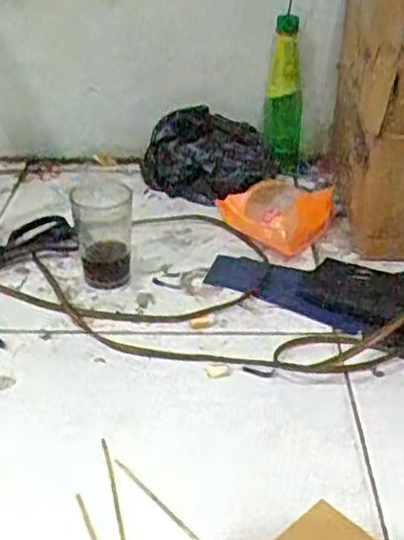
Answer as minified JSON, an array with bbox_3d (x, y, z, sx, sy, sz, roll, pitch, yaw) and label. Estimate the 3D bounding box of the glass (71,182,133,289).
[{"bbox_3d":[-0.106,-0.037,0.764,0.063,0.095,0.073,-5,34,-10],"label":"glass"}]

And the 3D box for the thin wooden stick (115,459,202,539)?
[{"bbox_3d":[-0.033,0.176,0.534,0.008,0.004,0.102,-25,42,-34],"label":"thin wooden stick"}]

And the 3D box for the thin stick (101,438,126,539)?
[{"bbox_3d":[-0.068,0.169,0.541,0.005,0.004,0.104,-7,35,-13],"label":"thin stick"}]

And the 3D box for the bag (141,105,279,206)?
[{"bbox_3d":[-0.001,-0.160,0.950,0.161,0.096,0.121,26,41,31],"label":"bag"}]

